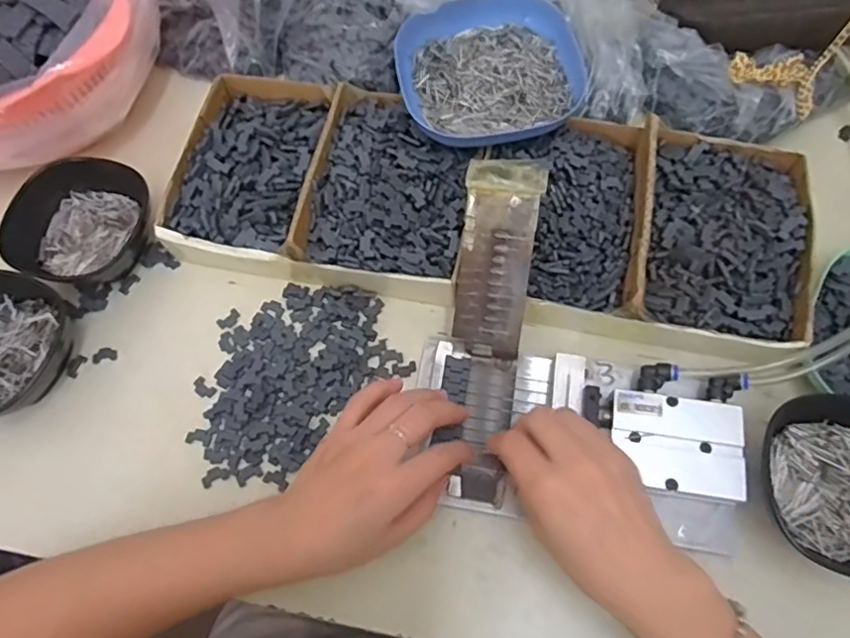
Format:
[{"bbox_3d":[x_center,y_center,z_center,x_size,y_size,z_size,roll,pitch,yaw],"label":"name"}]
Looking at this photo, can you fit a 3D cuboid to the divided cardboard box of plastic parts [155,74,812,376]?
[{"bbox_3d":[0.042,-0.093,0.464,0.486,0.058,0.186,13,68,8],"label":"divided cardboard box of plastic parts"}]

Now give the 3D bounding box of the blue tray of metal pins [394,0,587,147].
[{"bbox_3d":[0.053,-0.203,0.480,0.145,0.028,0.135,-9,67,-1],"label":"blue tray of metal pins"}]

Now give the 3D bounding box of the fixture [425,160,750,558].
[{"bbox_3d":[0.111,0.021,0.395,0.207,0.079,0.219,8,68,6],"label":"fixture"}]

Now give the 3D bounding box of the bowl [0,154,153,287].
[{"bbox_3d":[-0.269,-0.074,0.480,0.110,0.048,0.110,-1,67,2],"label":"bowl"}]

